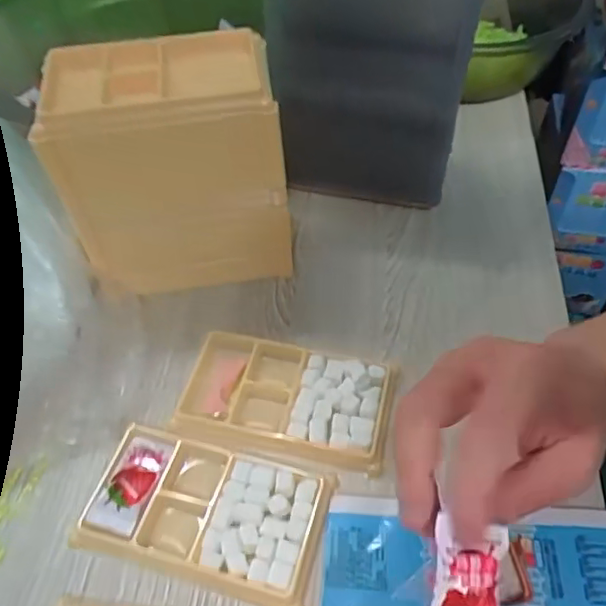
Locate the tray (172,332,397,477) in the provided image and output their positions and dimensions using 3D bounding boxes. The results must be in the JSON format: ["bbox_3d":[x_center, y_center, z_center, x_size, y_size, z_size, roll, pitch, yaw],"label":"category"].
[{"bbox_3d":[-0.011,0.059,0.374,0.132,0.012,0.073,8,52,11],"label":"tray"}]

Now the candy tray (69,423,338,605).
[{"bbox_3d":[-0.057,0.116,0.331,0.134,0.010,0.075,10,52,13],"label":"candy tray"}]

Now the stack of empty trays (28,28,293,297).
[{"bbox_3d":[-0.084,-0.086,0.403,0.134,0.152,0.076,-9,50,-3],"label":"stack of empty trays"}]

